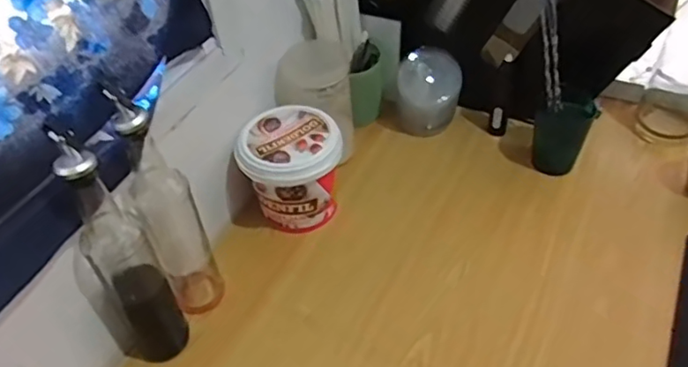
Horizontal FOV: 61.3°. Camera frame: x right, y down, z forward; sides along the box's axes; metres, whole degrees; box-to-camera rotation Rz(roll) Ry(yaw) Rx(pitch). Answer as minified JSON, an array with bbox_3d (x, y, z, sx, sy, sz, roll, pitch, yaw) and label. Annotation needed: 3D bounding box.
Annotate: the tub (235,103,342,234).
[{"bbox_3d":[-0.066,-0.018,0.771,0.124,0.124,0.118,-2,45,2],"label":"tub"}]

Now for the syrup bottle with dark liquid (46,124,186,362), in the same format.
[{"bbox_3d":[-0.220,0.071,0.581,0.053,0.310,0.058,-25,48,-19],"label":"syrup bottle with dark liquid"}]

